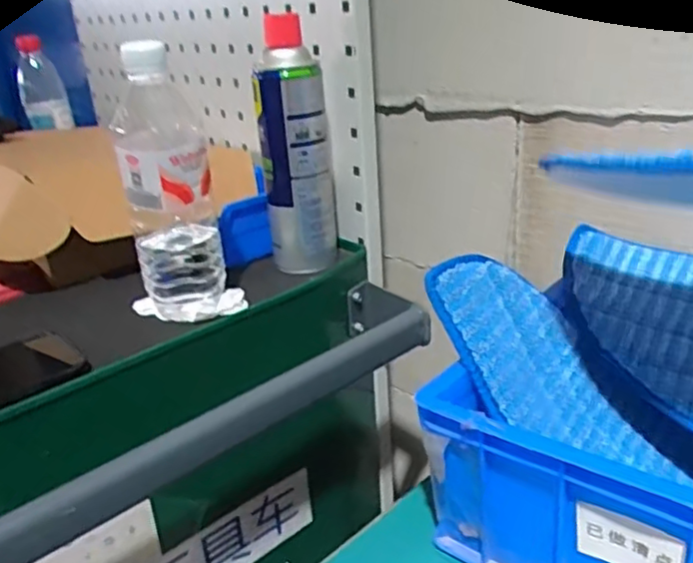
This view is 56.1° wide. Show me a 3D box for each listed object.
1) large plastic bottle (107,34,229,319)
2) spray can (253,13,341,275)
[{"bbox_3d":[-0.144,-0.073,0.532,0.067,0.222,0.060,-12,24,-16],"label":"large plastic bottle"},{"bbox_3d":[-0.048,-0.124,0.619,0.062,0.229,0.056,-3,23,4],"label":"spray can"}]

